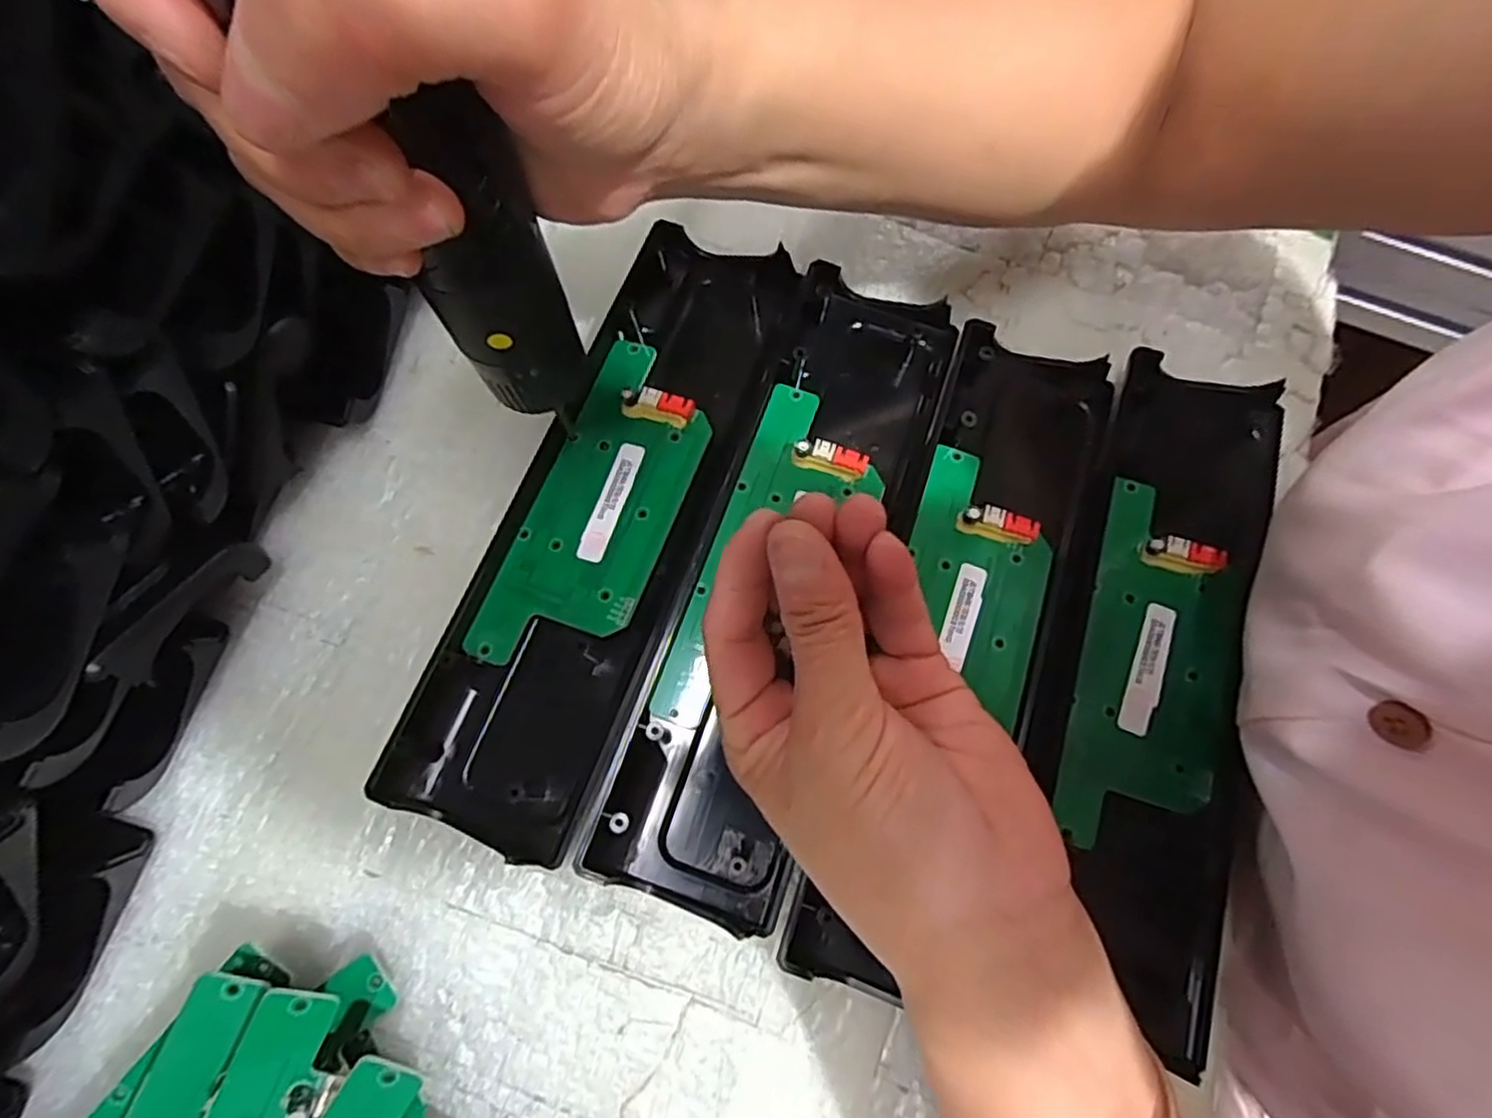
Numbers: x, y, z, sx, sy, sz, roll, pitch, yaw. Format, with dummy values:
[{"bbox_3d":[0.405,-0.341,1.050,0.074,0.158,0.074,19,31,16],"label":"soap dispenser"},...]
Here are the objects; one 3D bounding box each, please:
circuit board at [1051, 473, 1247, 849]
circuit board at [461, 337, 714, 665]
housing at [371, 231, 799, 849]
[{"bbox_3d":[0.151,0.038,0.257,0.054,0.012,0.131,19,74,4],"label":"circuit board"},{"bbox_3d":[-0.054,-0.021,0.270,0.054,0.016,0.133,20,74,4],"label":"circuit board"},{"bbox_3d":[-0.053,-0.020,0.271,0.071,0.019,0.246,20,74,4],"label":"housing"}]

